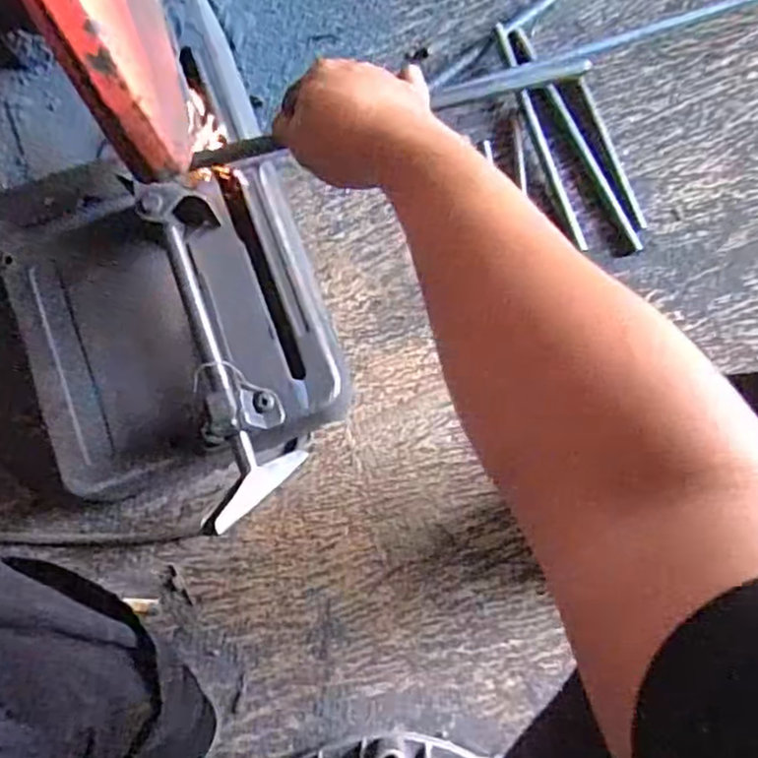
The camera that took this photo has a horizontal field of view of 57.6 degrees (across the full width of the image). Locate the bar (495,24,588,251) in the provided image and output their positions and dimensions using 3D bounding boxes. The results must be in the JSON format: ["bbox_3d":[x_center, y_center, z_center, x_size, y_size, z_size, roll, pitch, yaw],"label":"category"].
[{"bbox_3d":[0.160,-0.241,0.681,0.011,0.012,0.242,-19,82,-1],"label":"bar"}]

